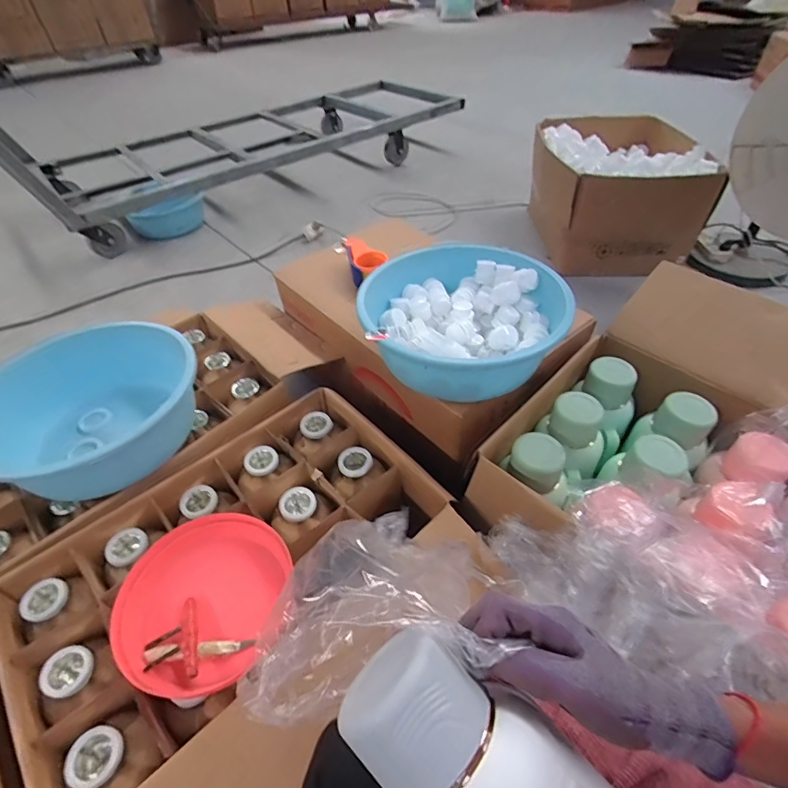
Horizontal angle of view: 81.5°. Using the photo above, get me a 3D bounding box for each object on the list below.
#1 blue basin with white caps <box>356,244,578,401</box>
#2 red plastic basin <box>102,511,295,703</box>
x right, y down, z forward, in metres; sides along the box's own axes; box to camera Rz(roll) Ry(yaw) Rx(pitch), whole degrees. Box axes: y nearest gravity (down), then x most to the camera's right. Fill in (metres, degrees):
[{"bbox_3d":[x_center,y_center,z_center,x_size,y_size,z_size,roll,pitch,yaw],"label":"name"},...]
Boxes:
[{"bbox_3d":[0.121,-0.142,0.850,0.358,0.109,0.324,-9,46,-6],"label":"blue basin with white caps"},{"bbox_3d":[-0.269,0.287,0.640,0.194,0.068,0.230,11,47,13],"label":"red plastic basin"}]

